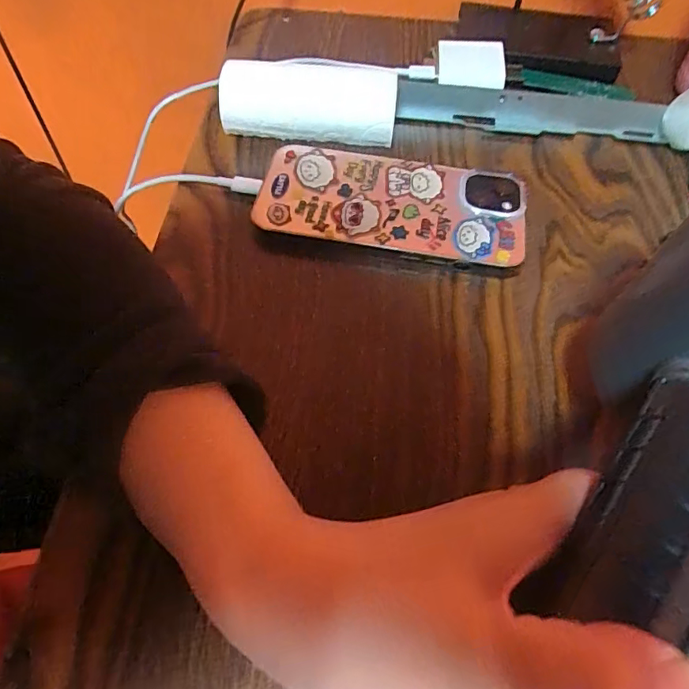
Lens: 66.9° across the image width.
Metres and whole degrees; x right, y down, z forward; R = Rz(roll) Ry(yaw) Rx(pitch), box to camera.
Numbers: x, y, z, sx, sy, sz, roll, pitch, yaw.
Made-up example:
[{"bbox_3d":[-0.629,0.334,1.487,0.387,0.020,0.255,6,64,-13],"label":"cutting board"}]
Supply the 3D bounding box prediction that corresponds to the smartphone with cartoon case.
[{"bbox_3d":[0.026,-0.073,0.277,0.137,0.016,0.064,8,59,3],"label":"smartphone with cartoon case"}]

